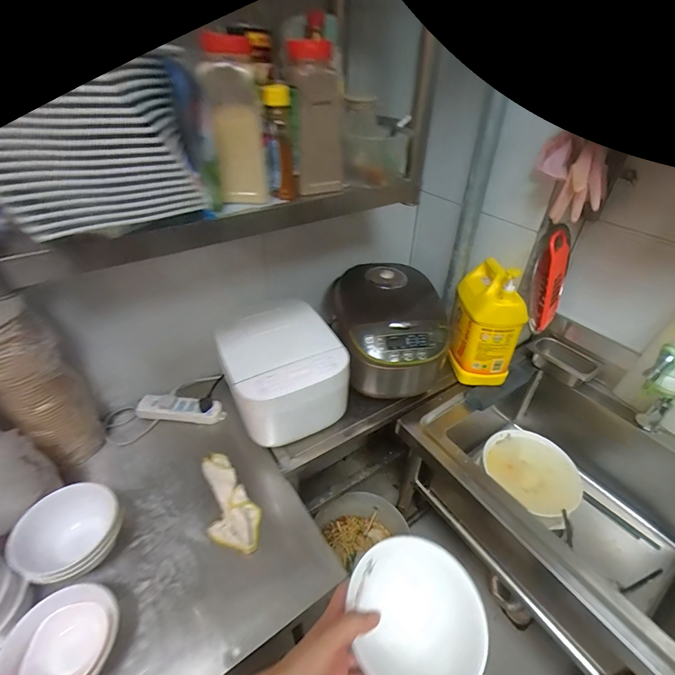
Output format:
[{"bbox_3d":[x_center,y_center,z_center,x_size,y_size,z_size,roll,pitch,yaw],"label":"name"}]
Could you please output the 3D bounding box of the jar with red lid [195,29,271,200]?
[{"bbox_3d":[-0.143,-0.302,0.519,0.072,0.193,0.069,-7,39,-10],"label":"jar with red lid"}]

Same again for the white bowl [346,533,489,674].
[{"bbox_3d":[0.085,0.306,0.399,0.125,0.074,0.138,-27,46,-31],"label":"white bowl"}]

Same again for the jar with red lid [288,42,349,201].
[{"bbox_3d":[-0.028,-0.342,0.583,0.084,0.199,0.065,-1,38,-2],"label":"jar with red lid"}]

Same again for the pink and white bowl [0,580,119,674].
[{"bbox_3d":[-0.384,0.438,0.511,0.124,0.072,0.147,2,38,2],"label":"pink and white bowl"}]

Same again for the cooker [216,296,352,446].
[{"bbox_3d":[-0.127,0.074,0.810,0.231,0.178,0.259,-17,42,-22],"label":"cooker"}]

